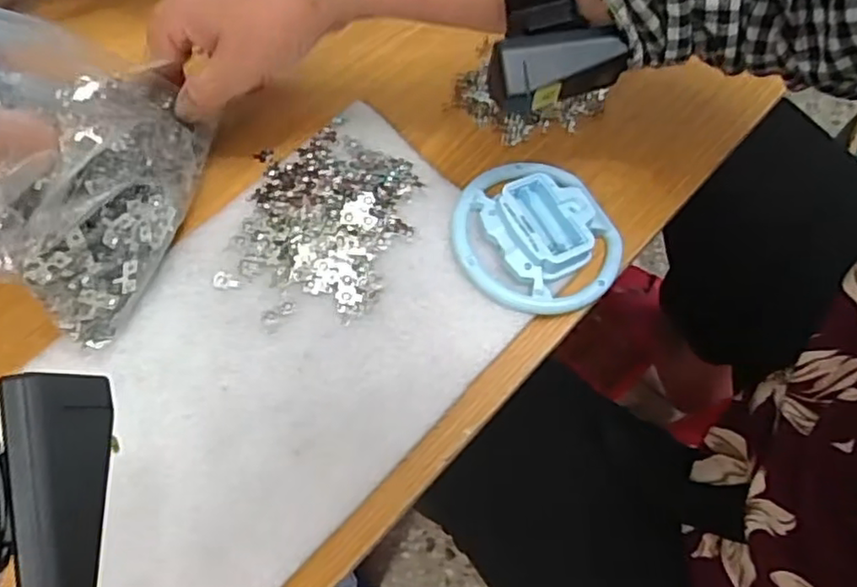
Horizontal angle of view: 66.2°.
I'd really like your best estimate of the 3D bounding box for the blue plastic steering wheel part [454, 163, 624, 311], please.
[{"bbox_3d":[0.063,-0.037,0.396,0.095,0.026,0.102,0,67,1],"label":"blue plastic steering wheel part"}]

